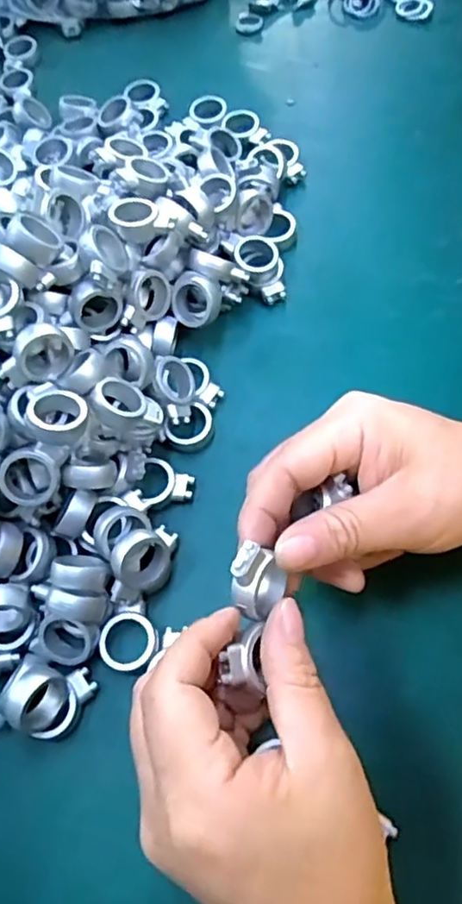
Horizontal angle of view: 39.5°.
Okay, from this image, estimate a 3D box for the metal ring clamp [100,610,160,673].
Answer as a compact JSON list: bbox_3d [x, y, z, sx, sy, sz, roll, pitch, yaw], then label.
[{"bbox_3d":[-0.046,0.086,0.291,0.026,0.006,0.025,33,71,17],"label":"metal ring clamp"}]

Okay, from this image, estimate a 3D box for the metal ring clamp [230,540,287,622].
[{"bbox_3d":[0.010,0.048,0.237,0.018,0.020,0.023,15,67,10],"label":"metal ring clamp"}]

